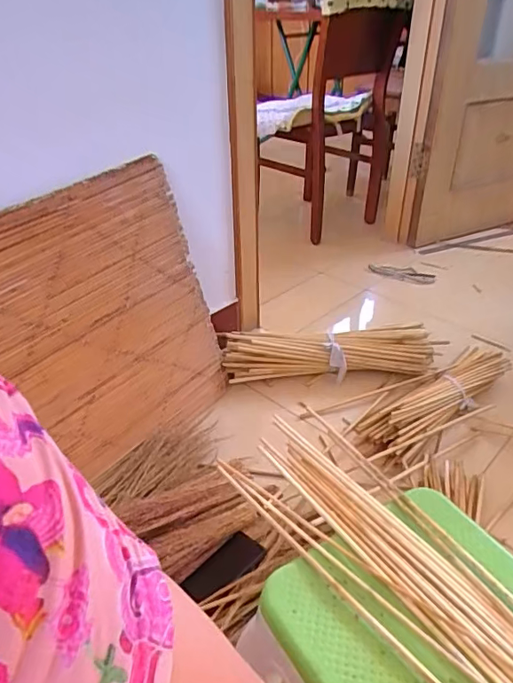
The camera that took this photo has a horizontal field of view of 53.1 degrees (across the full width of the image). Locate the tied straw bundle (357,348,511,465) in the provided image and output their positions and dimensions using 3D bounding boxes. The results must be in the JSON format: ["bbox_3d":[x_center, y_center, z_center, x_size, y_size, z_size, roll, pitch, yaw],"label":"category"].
[{"bbox_3d":[0.430,0.127,1.172,0.454,0.082,0.132,-22,39,-28],"label":"tied straw bundle"}]

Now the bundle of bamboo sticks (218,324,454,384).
[{"bbox_3d":[0.190,0.037,1.257,0.530,0.112,0.101,-1,34,0],"label":"bundle of bamboo sticks"}]

